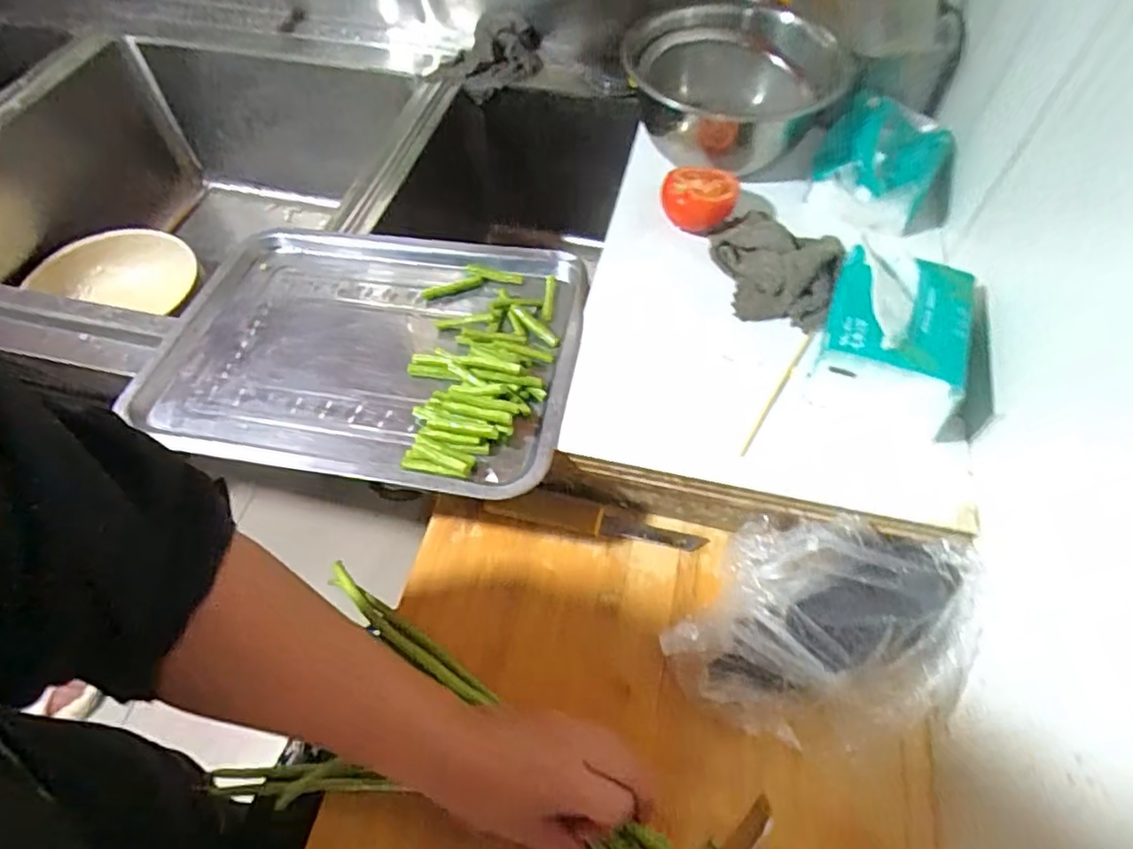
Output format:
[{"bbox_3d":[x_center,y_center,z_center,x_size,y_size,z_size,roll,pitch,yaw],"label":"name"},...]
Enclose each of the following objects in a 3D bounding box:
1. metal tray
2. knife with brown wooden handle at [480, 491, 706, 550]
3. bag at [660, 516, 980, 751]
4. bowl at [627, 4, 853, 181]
[{"bbox_3d":[-0.171,-0.069,0.537,0.350,0.033,0.258,7,57,6],"label":"metal tray"},{"bbox_3d":[0.022,0.078,0.523,0.176,0.010,0.027,10,57,8],"label":"knife with brown wooden handle"},{"bbox_3d":[0.168,0.140,0.435,0.185,0.076,0.141,8,57,7],"label":"bag"},{"bbox_3d":[0.163,-0.332,0.626,0.197,0.091,0.207,-1,56,1],"label":"bowl"}]

